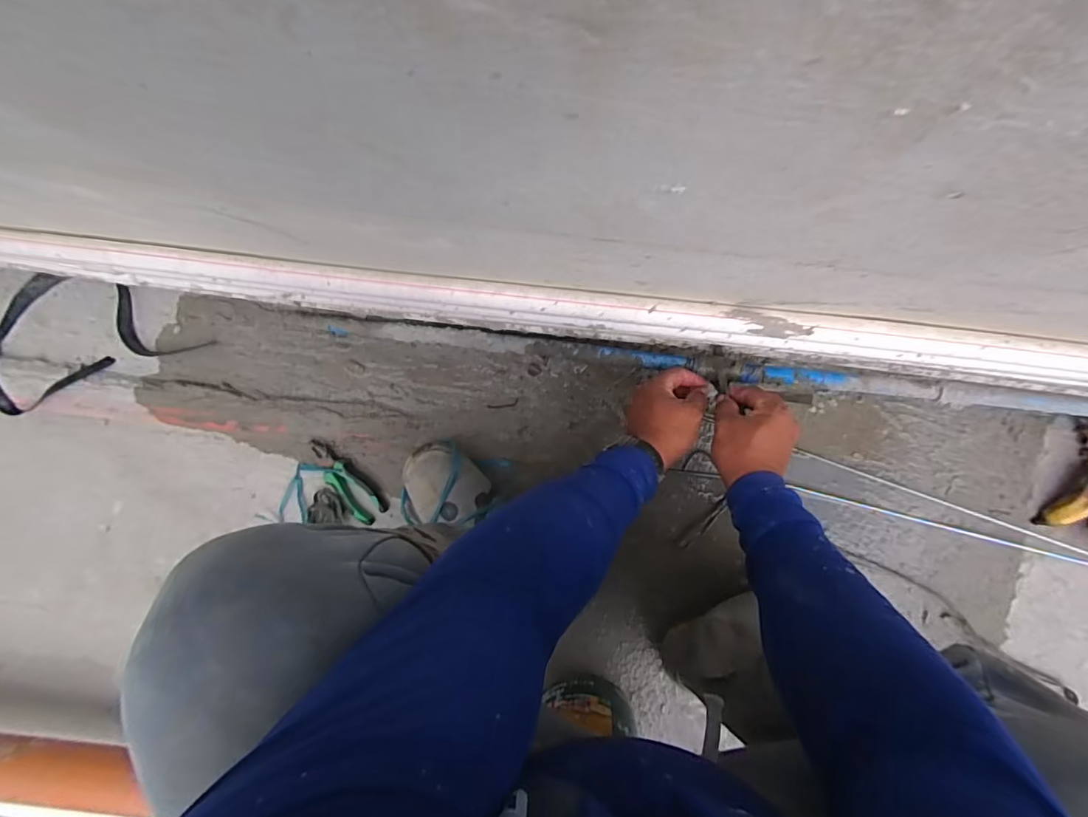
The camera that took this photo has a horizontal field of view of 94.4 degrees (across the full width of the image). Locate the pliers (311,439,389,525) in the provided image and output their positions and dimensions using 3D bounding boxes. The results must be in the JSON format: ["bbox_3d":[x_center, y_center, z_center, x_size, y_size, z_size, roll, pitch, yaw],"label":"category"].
[{"bbox_3d":[-0.308,0.113,0.779,0.049,0.016,0.151,-43,90,6],"label":"pliers"}]

